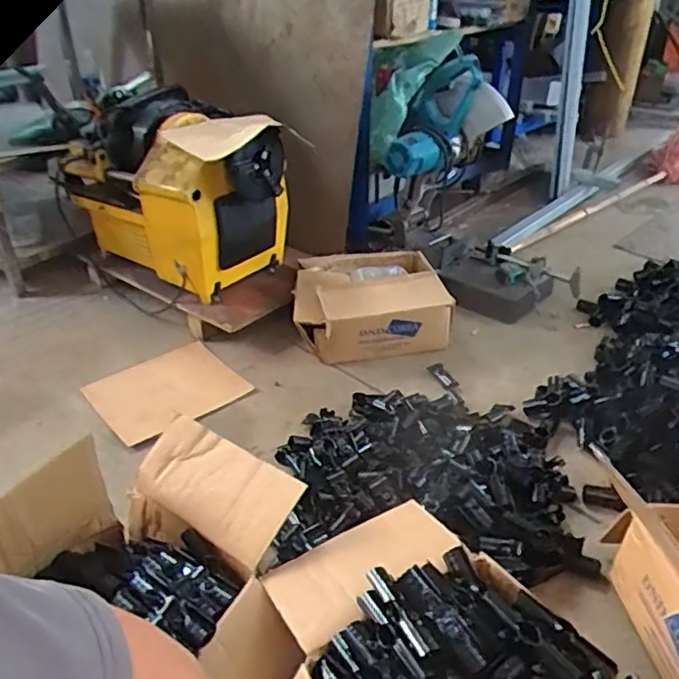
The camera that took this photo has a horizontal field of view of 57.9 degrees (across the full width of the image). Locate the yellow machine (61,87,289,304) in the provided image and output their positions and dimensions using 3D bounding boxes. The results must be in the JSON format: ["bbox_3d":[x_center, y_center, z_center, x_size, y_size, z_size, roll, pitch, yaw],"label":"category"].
[{"bbox_3d":[-0.436,-0.409,1.675,0.663,0.426,0.321,25,41,33],"label":"yellow machine"}]

